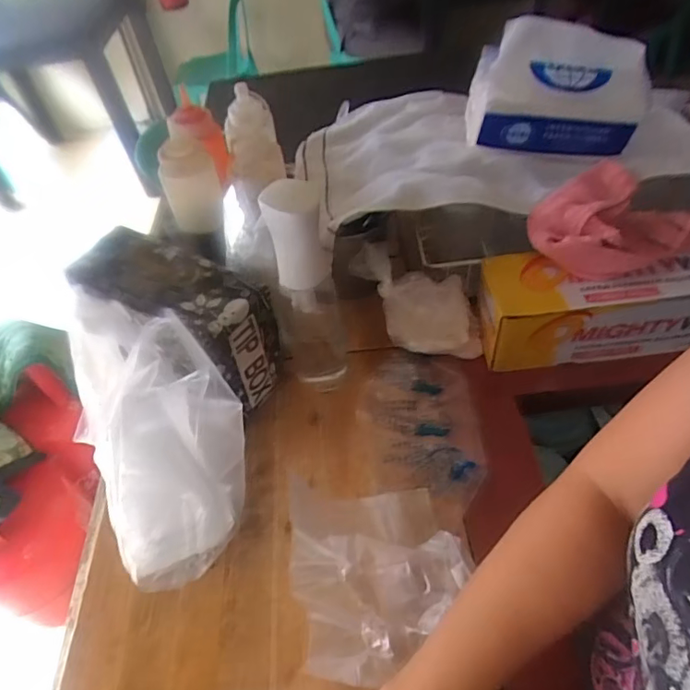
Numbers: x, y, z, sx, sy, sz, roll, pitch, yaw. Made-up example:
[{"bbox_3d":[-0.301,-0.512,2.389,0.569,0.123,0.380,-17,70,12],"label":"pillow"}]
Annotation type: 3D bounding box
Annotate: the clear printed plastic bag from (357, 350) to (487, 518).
[{"bbox_3d":[0.089,0.094,0.634,0.136,0.009,0.212,-4,48,2],"label":"clear printed plastic bag"}]

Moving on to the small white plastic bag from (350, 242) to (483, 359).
[{"bbox_3d":[0.095,-0.052,0.681,0.203,0.094,0.079,38,56,-5],"label":"small white plastic bag"}]

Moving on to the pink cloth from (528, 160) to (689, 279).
[{"bbox_3d":[0.325,-0.150,0.635,0.179,0.065,0.131,-25,51,-16],"label":"pink cloth"}]

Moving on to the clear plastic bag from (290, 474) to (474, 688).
[{"bbox_3d":[0.030,0.206,0.499,0.156,0.075,0.180,-7,48,-1],"label":"clear plastic bag"}]

